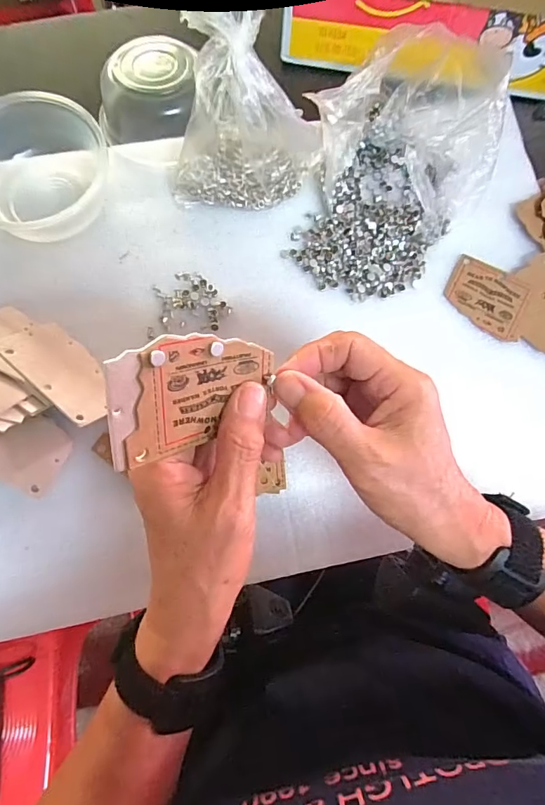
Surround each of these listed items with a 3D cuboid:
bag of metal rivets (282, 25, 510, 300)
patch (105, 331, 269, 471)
[{"bbox_3d":[0.095,-0.180,0.339,0.124,0.087,0.185,37,80,5],"label":"bag of metal rivets"},{"bbox_3d":[-0.035,-0.004,0.207,0.081,0.053,0.005,-16,29,-37],"label":"patch"}]

